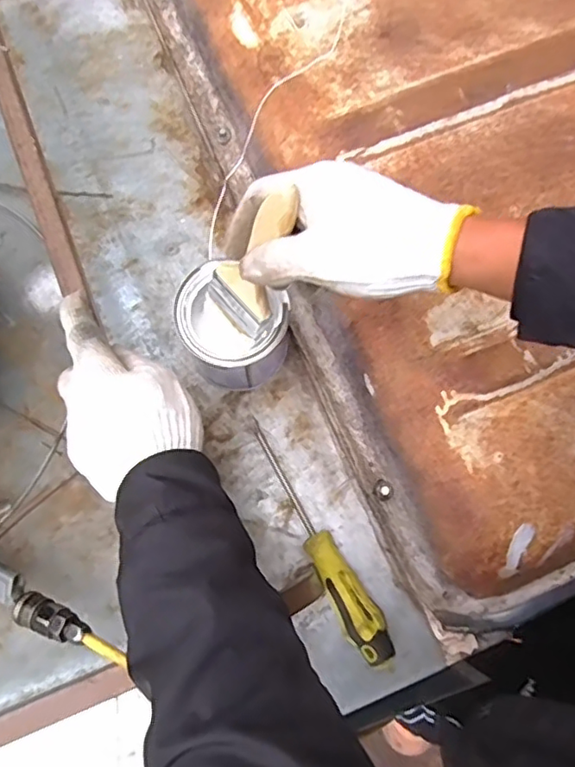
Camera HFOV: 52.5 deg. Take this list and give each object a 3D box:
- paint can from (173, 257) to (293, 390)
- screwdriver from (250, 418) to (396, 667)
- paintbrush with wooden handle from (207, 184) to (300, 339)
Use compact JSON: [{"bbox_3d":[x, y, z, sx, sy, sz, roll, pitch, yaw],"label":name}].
[{"bbox_3d":[-0.048,-0.042,0.500,0.089,0.097,0.077,30,73,5],"label":"paint can"},{"bbox_3d":[0.023,0.129,0.497,0.031,0.028,0.219,-28,66,-8],"label":"screwdriver"},{"bbox_3d":[-0.024,-0.084,0.410,0.014,0.138,0.052,-33,79,-29],"label":"paintbrush with wooden handle"}]

